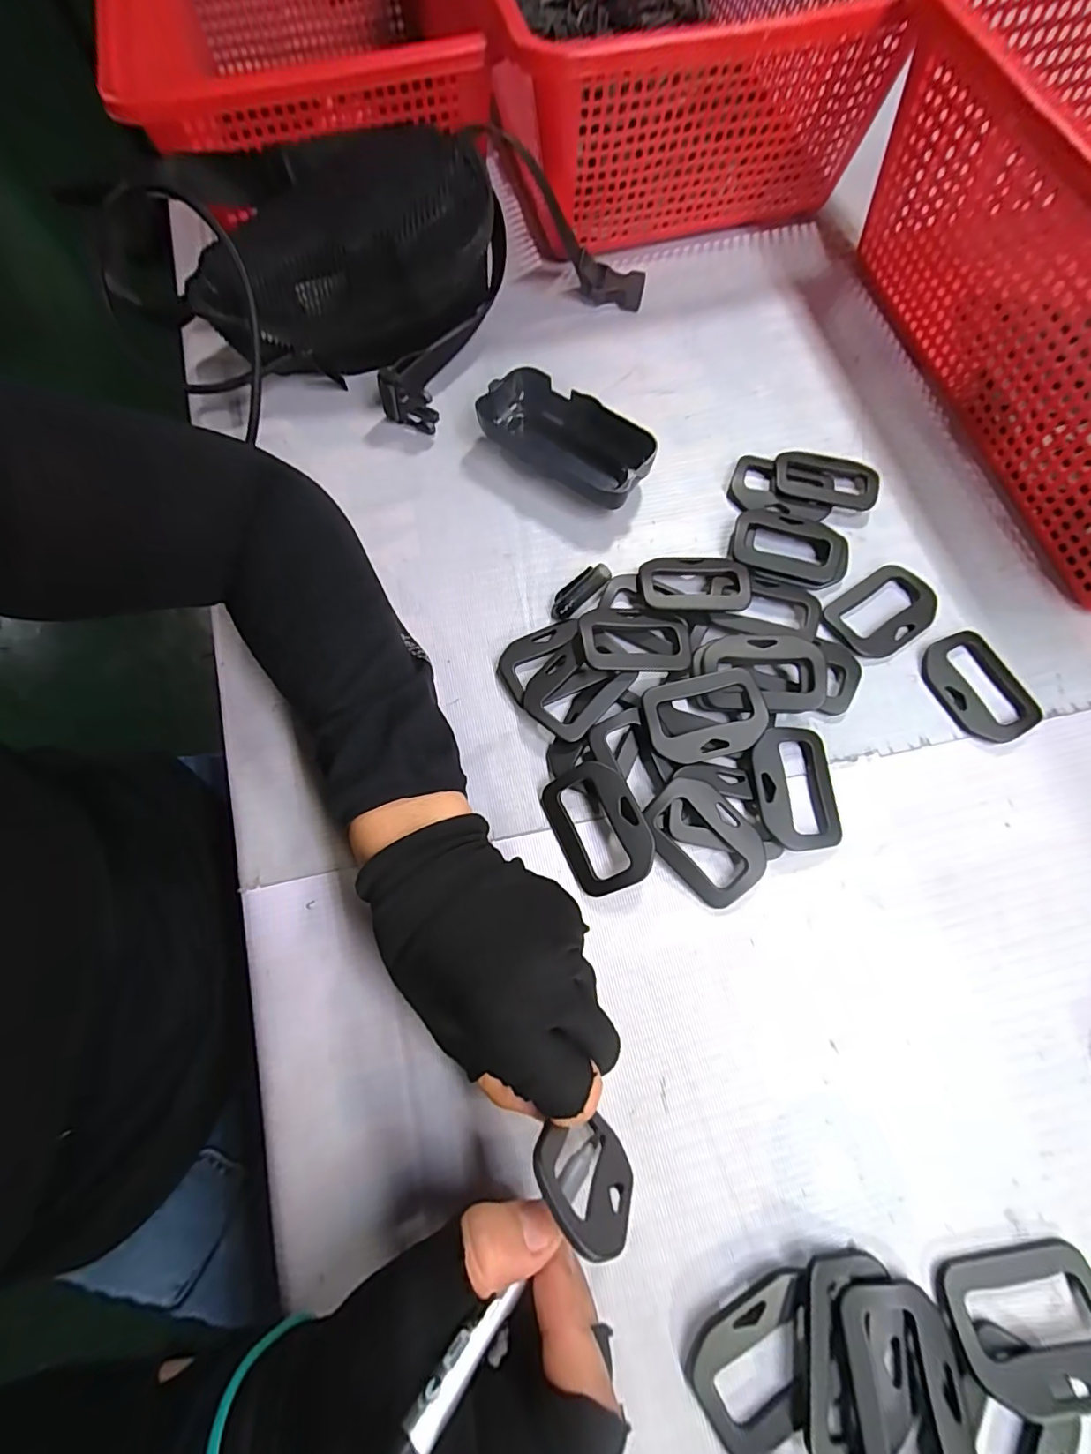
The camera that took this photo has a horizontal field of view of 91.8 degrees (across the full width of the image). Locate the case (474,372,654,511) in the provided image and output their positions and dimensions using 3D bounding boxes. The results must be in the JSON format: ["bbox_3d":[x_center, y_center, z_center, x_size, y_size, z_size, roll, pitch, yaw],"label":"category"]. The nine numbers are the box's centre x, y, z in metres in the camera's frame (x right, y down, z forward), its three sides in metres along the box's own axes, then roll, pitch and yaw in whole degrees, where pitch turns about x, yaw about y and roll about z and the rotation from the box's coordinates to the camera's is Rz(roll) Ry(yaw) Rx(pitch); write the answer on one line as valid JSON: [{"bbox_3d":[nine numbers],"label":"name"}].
[{"bbox_3d":[0.015,-0.177,0.327,0.109,0.027,0.048,36,76,12],"label":"case"}]

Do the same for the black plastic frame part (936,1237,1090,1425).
[{"bbox_3d":[0.185,0.225,0.199,0.060,0.008,0.042,-10,56,-1],"label":"black plastic frame part"}]

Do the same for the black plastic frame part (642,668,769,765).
[{"bbox_3d":[0.082,-0.006,0.268,0.060,0.008,0.041,-11,71,-3],"label":"black plastic frame part"}]

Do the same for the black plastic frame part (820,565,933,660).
[{"bbox_3d":[0.191,-0.065,0.298,0.060,0.004,0.043,-37,74,-11],"label":"black plastic frame part"}]

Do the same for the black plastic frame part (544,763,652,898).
[{"bbox_3d":[0.026,0.048,0.255,0.044,0.008,0.059,-31,75,15],"label":"black plastic frame part"}]

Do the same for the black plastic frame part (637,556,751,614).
[{"bbox_3d":[0.085,-0.082,0.300,0.062,0.005,0.042,0,57,2],"label":"black plastic frame part"}]

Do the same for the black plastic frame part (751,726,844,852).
[{"bbox_3d":[0.126,0.030,0.264,0.044,0.006,0.061,1,72,-13],"label":"black plastic frame part"}]

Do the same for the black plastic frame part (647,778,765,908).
[{"bbox_3d":[0.077,0.053,0.254,0.059,0.007,0.043,45,89,4],"label":"black plastic frame part"}]

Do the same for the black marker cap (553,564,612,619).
[{"bbox_3d":[0.020,-0.077,0.301,0.016,0.007,0.041,40,76,13],"label":"black marker cap"}]

